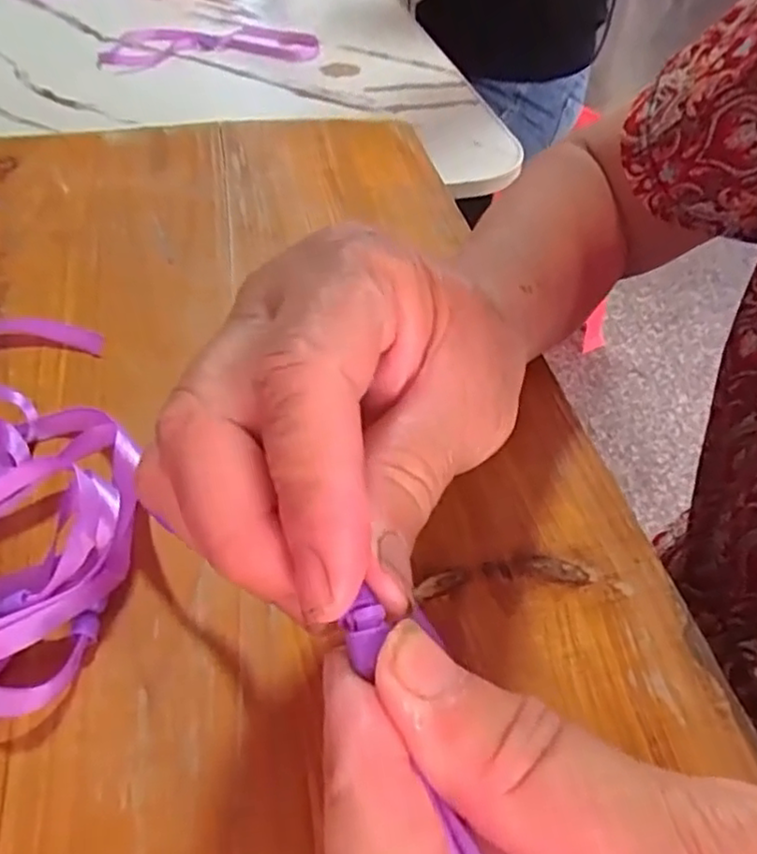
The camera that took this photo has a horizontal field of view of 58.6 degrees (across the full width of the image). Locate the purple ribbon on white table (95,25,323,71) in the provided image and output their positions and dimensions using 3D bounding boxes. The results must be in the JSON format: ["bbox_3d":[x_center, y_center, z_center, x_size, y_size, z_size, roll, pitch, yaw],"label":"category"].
[{"bbox_3d":[-0.179,-0.408,0.718,0.224,0.017,0.091,-12,49,-15],"label":"purple ribbon on white table"}]

